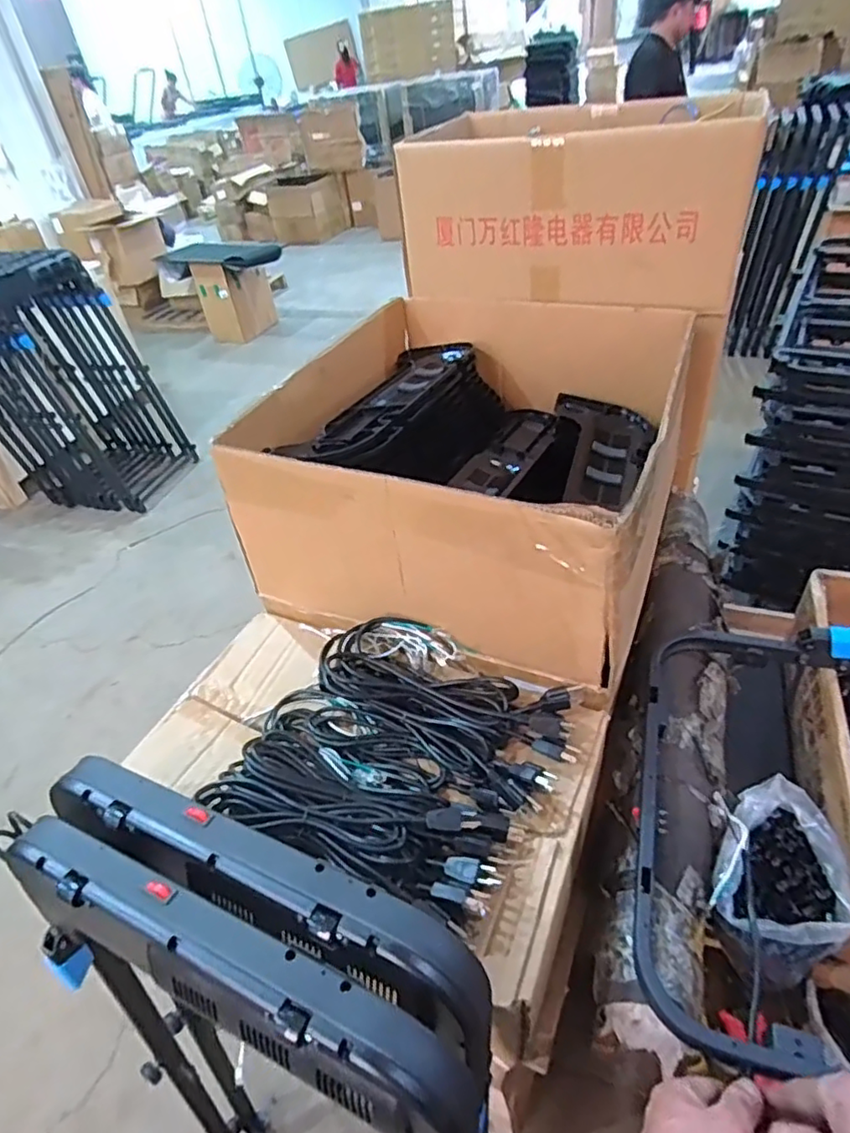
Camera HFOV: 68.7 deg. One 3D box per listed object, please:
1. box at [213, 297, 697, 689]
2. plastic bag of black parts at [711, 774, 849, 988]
[{"bbox_3d":[0.094,-0.265,0.888,0.565,0.468,0.618,11,45,21],"label":"box"},{"bbox_3d":[0.412,0.362,0.726,0.131,0.111,0.196,17,47,26],"label":"plastic bag of black parts"}]

